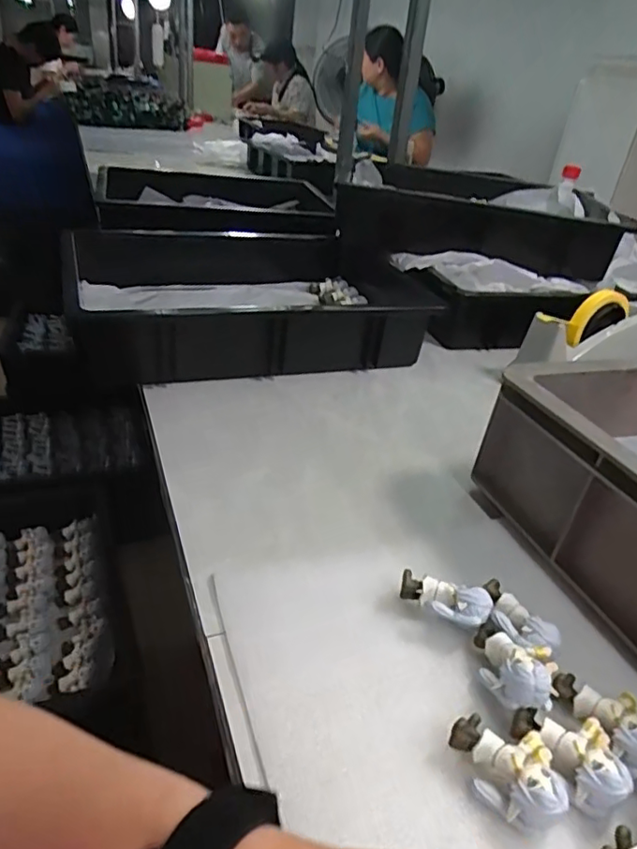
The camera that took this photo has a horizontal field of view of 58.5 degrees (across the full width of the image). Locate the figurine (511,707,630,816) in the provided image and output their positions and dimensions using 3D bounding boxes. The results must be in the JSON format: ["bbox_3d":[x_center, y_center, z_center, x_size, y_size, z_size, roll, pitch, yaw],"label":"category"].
[{"bbox_3d":[0.143,0.184,0.322,0.039,0.026,0.060,-20,42,-36],"label":"figurine"}]

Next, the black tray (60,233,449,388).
[{"bbox_3d":[-0.092,-0.175,0.791,0.459,0.094,0.323,-8,36,-23],"label":"black tray"}]

